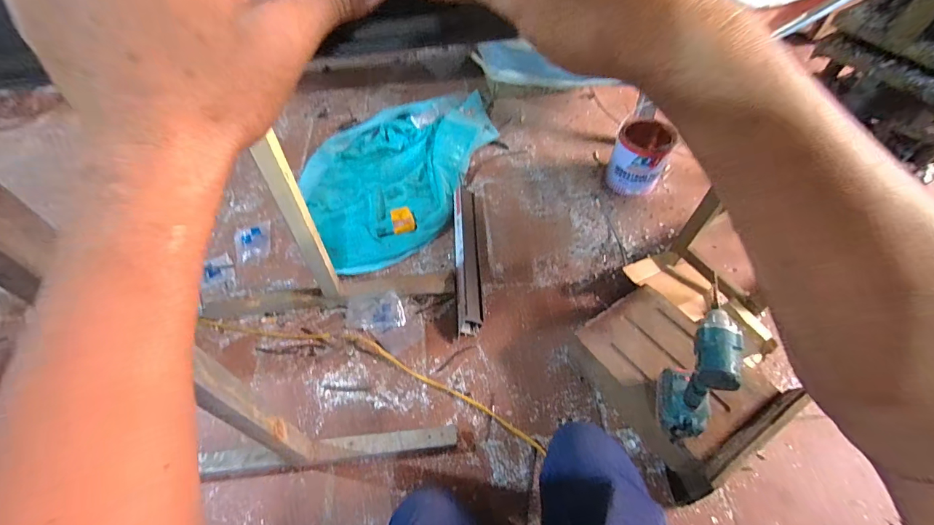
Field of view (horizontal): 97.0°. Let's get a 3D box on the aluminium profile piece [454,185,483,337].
[{"bbox_3d":[-0.001,-0.034,1.202,0.064,0.050,0.511,-2,54,-2],"label":"aluminium profile piece"}]

